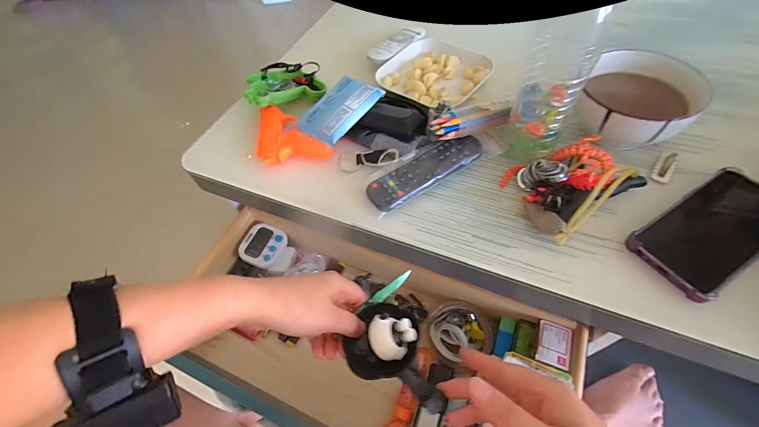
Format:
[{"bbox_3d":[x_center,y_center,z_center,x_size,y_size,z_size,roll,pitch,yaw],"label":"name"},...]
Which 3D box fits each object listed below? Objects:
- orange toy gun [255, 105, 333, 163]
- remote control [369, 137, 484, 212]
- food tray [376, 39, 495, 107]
[{"bbox_3d":[-0.116,-0.111,0.463,0.095,0.018,0.097,-8,55,0],"label":"orange toy gun"},{"bbox_3d":[0.054,-0.053,0.403,0.145,0.013,0.048,-29,58,-14],"label":"remote control"},{"bbox_3d":[0.086,-0.213,0.516,0.142,0.023,0.141,33,64,25],"label":"food tray"}]

